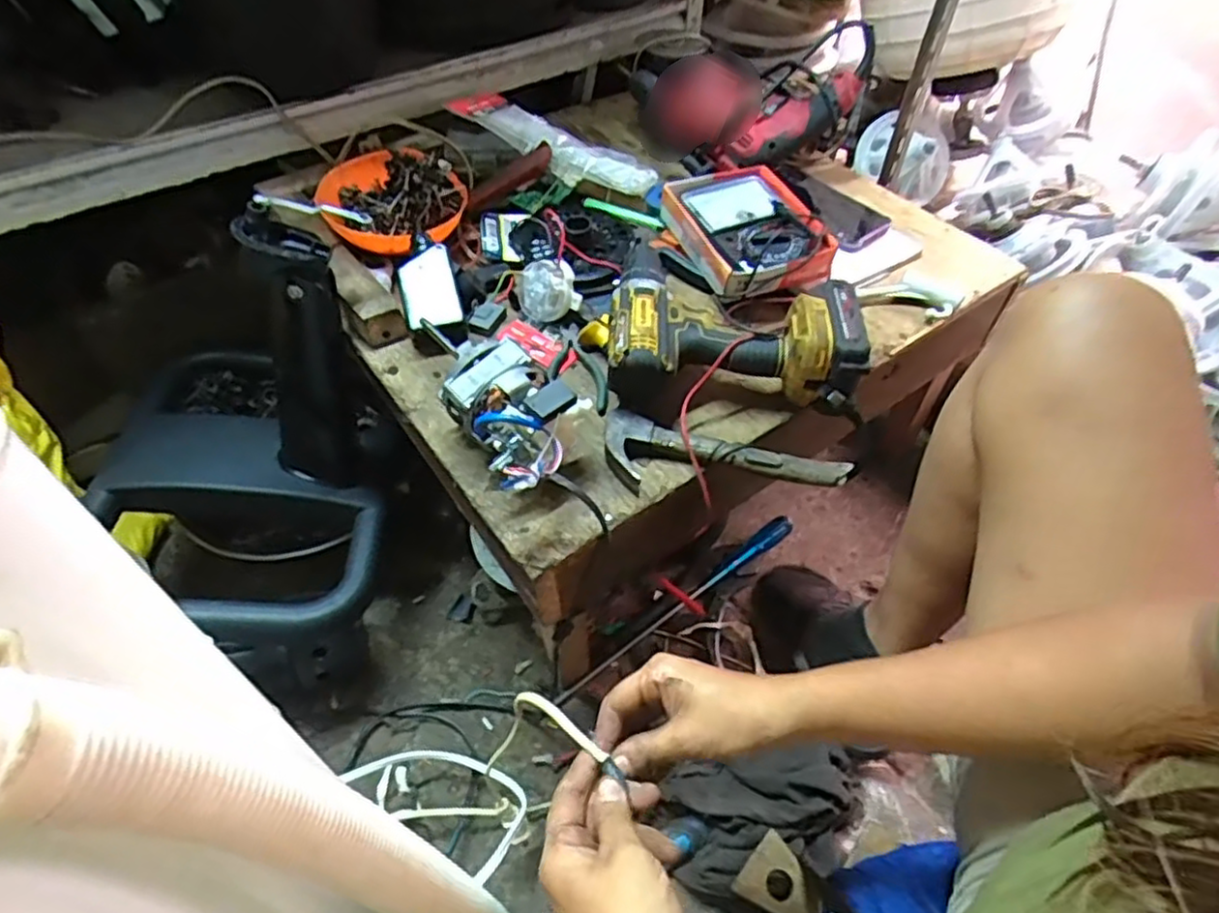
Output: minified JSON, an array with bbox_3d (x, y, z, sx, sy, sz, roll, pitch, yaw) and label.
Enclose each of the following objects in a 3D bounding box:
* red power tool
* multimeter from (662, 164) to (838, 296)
[{"bbox_3d":[0.154,-0.441,0.872,0.280,0.120,0.120,19,52,32],"label":"red power tool"},{"bbox_3d":[0.143,-0.238,0.747,0.141,0.048,0.182,-17,54,-15],"label":"multimeter"}]

